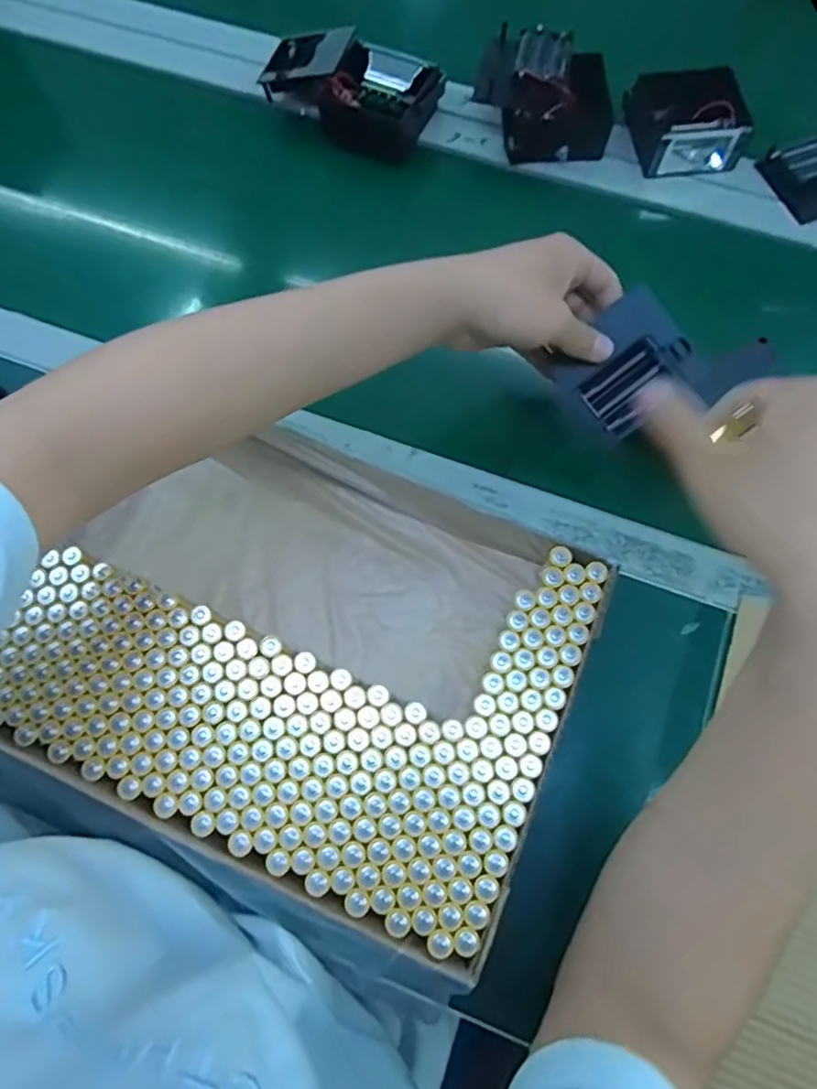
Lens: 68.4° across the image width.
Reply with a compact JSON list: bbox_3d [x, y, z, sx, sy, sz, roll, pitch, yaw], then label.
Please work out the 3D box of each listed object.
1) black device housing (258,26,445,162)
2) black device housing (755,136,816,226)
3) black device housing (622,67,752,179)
[{"bbox_3d":[-0.054,-0.437,0.571,0.164,0.054,0.086,29,75,9],"label":"black device housing"},{"bbox_3d":[0.374,-0.333,0.539,0.086,0.021,0.075,-21,74,-6],"label":"black device housing"},{"bbox_3d":[0.257,-0.389,0.552,0.102,0.036,0.093,-2,73,0],"label":"black device housing"}]

